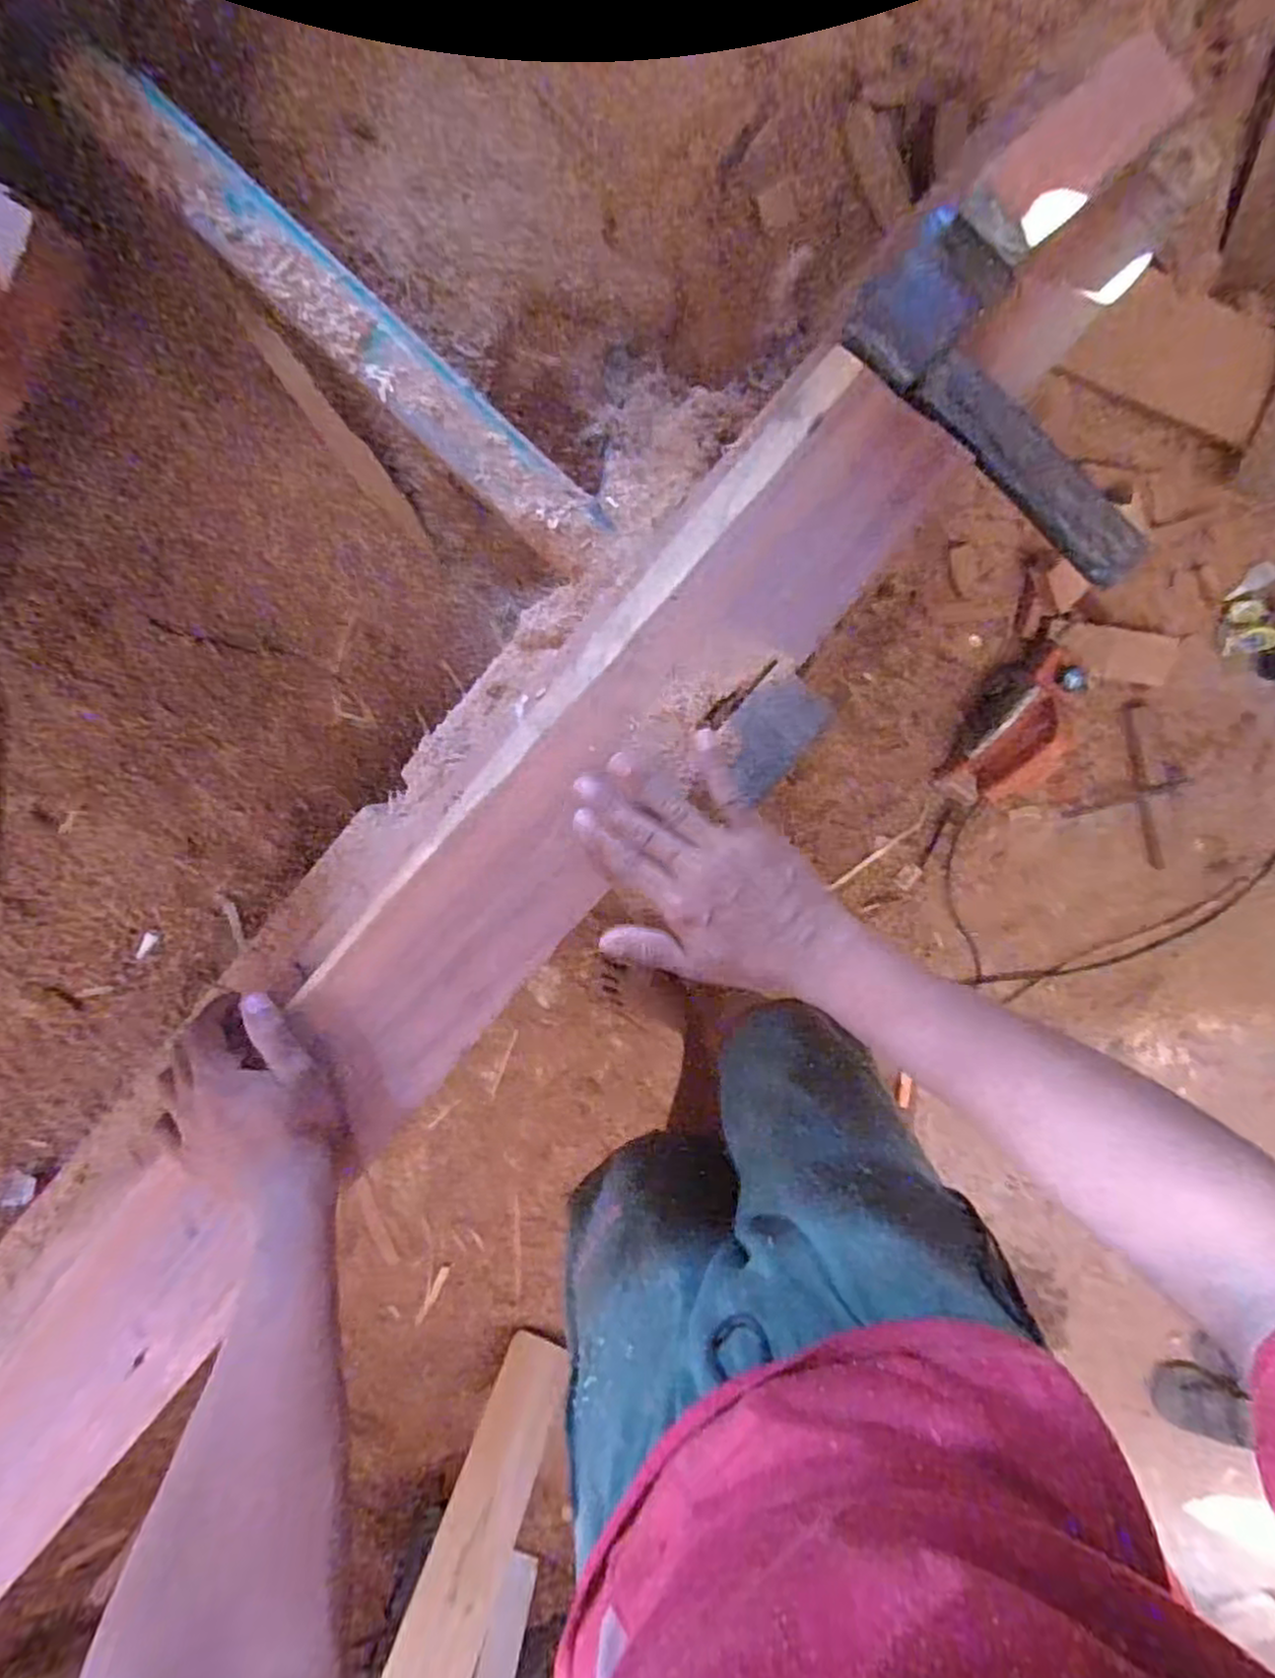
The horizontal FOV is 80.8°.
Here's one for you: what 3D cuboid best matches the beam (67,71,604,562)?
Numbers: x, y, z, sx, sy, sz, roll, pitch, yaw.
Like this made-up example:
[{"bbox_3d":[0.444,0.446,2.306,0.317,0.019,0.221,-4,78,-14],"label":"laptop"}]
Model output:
[{"bbox_3d":[-0.196,-0.353,0.521,0.432,0.024,0.051,41,92,-6],"label":"beam"}]

